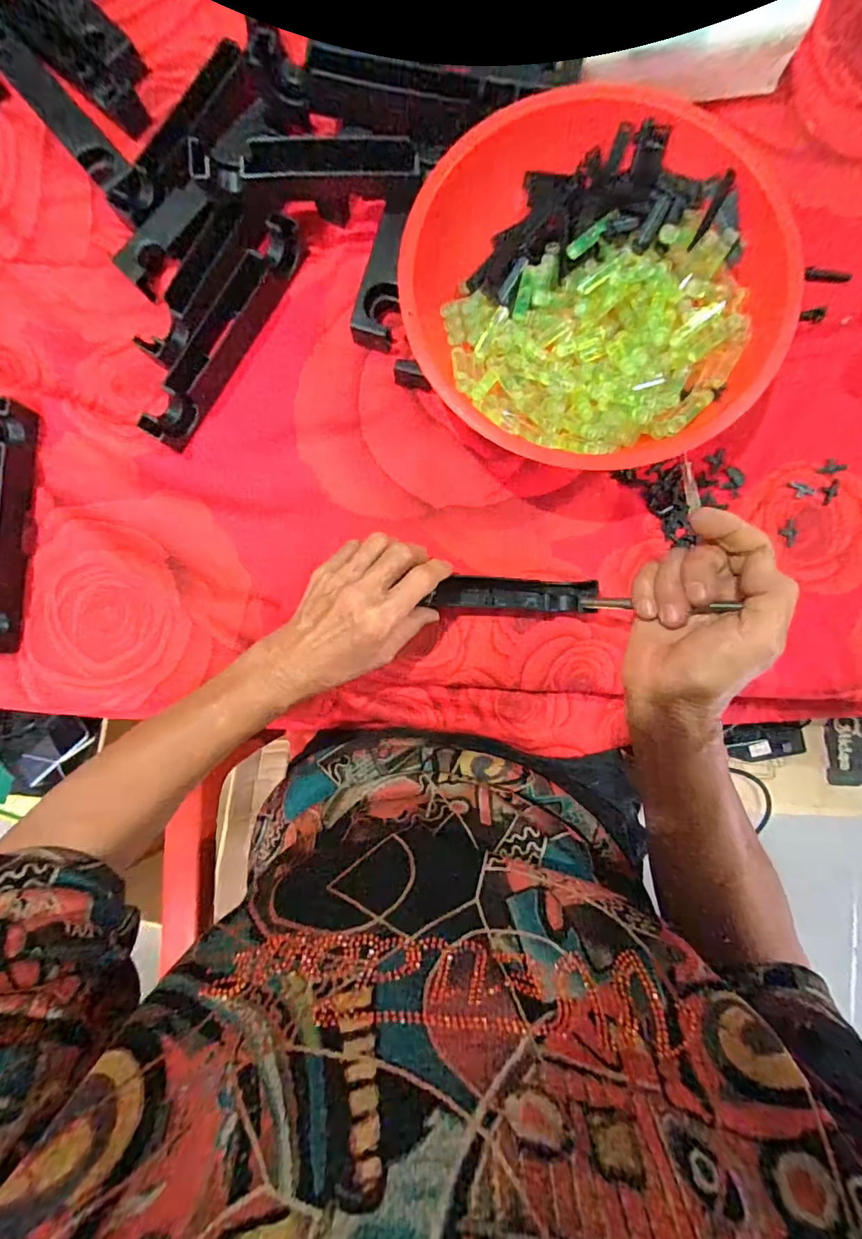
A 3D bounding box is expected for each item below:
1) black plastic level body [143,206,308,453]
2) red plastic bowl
[{"bbox_3d":[-0.160,-0.223,0.379,0.030,0.023,0.191,31,89,4],"label":"black plastic level body"},{"bbox_3d":[0.111,-0.223,0.343,0.239,0.074,0.225,0,87,3],"label":"red plastic bowl"}]

